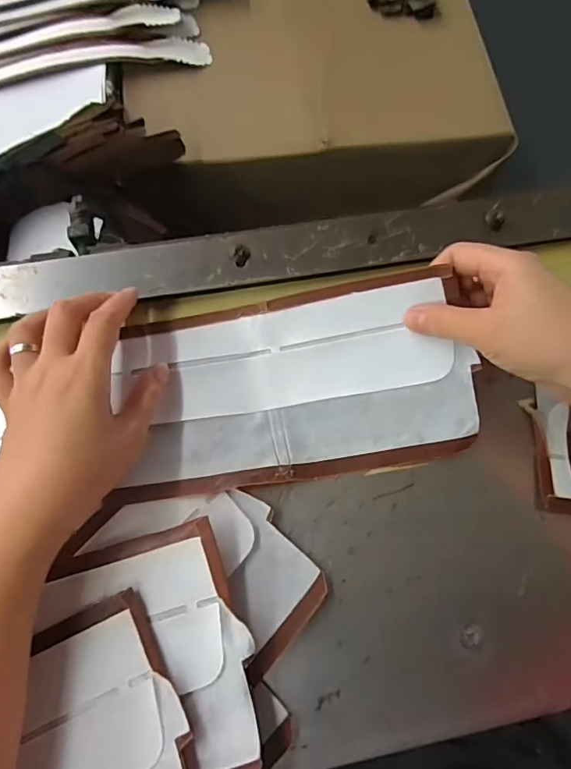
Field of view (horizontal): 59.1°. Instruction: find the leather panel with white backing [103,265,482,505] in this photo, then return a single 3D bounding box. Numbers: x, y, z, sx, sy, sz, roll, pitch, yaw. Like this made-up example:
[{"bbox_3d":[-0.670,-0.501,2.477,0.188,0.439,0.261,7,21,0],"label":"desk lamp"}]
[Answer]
[{"bbox_3d":[0.005,-0.004,0.299,0.209,0.051,0.110,-7,71,-5],"label":"leather panel with white backing"}]

